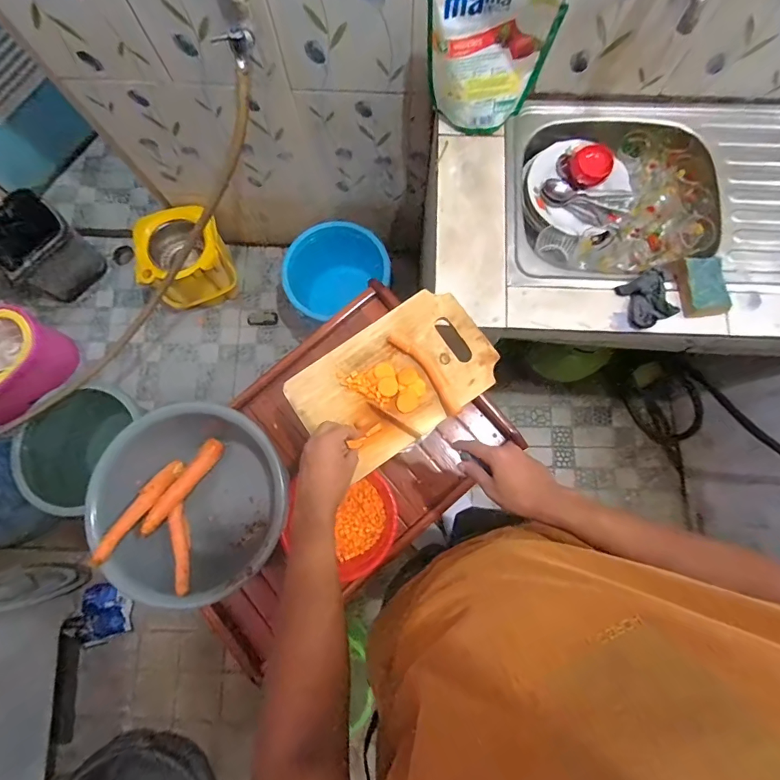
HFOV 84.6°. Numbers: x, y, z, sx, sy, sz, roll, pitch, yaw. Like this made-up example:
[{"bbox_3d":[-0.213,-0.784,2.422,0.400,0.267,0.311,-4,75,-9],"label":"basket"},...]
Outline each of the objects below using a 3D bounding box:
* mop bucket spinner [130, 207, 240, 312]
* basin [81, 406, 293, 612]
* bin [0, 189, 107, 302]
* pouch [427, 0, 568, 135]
[{"bbox_3d":[-0.642,-0.404,1.386,0.255,0.286,0.210,-13,79,-1],"label":"mop bucket spinner"},{"bbox_3d":[-0.304,0.193,0.737,0.291,0.177,0.270,0,79,1],"label":"basin"},{"bbox_3d":[-1.139,-0.462,1.423,0.221,0.236,0.241,37,82,7],"label":"bin"},{"bbox_3d":[0.162,-0.554,0.727,0.200,0.239,0.074,9,80,2],"label":"pouch"}]

